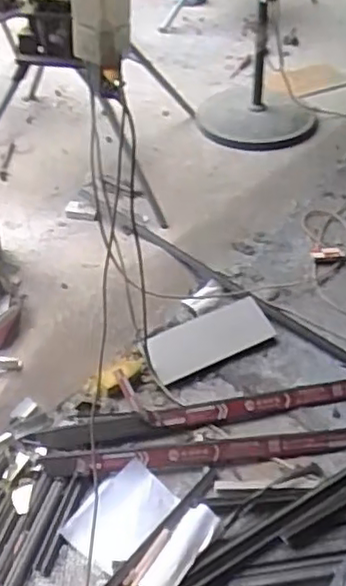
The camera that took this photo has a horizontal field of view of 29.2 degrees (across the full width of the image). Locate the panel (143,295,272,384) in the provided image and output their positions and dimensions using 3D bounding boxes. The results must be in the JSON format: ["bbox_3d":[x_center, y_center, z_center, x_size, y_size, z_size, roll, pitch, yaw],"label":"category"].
[{"bbox_3d":[0.096,0.117,1.728,0.343,0.025,0.139,-21,61,-23],"label":"panel"}]

